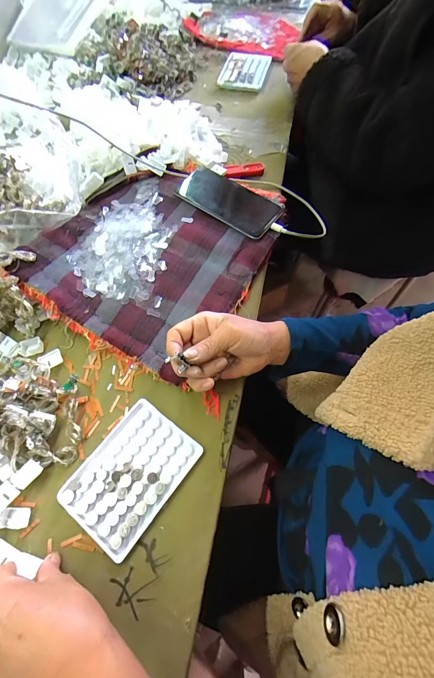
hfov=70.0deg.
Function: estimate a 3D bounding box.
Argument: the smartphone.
[{"bbox_3d":[0.019,-0.219,0.477,0.165,0.011,0.088,35,70,17],"label":"smartphone"}]

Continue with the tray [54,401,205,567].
[{"bbox_3d":[-0.090,0.139,0.327,0.095,0.012,0.130,35,70,17],"label":"tray"}]

